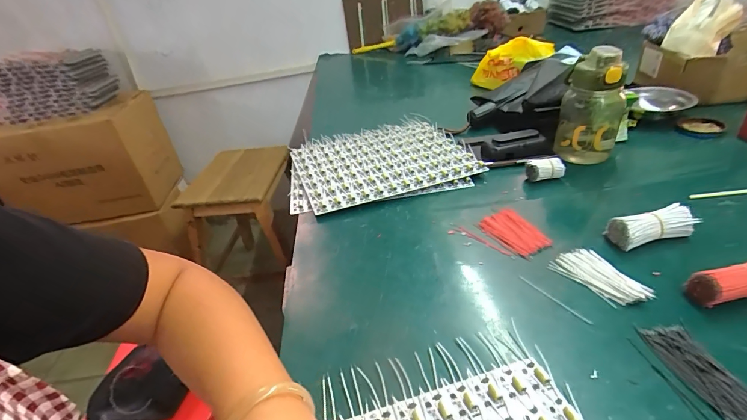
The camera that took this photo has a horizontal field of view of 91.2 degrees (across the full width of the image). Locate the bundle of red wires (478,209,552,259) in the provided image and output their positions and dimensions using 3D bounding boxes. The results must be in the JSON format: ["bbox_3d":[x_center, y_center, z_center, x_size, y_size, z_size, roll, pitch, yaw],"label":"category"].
[{"bbox_3d":[0.180,0.027,0.471,0.052,0.011,0.083,-24,38,-20],"label":"bundle of red wires"}]

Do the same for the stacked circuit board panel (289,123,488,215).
[{"bbox_3d":[0.005,-0.090,0.664,0.311,0.019,0.263,-12,35,-5],"label":"stacked circuit board panel"}]

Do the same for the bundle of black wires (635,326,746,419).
[{"bbox_3d":[0.269,0.133,0.303,0.039,0.009,0.090,-13,36,-6],"label":"bundle of black wires"}]

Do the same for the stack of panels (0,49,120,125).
[{"bbox_3d":[-1.067,-0.433,1.236,0.309,0.165,0.239,-9,35,-1],"label":"stack of panels"}]

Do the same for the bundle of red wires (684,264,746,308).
[{"bbox_3d":[0.355,0.070,0.353,0.084,0.034,0.028,-9,35,-1],"label":"bundle of red wires"}]

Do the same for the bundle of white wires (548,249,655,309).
[{"bbox_3d":[0.244,0.073,0.398,0.058,0.008,0.085,-20,37,-16],"label":"bundle of white wires"}]

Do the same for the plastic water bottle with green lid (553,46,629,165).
[{"bbox_3d":[0.348,-0.159,0.585,0.087,0.179,0.083,17,43,31],"label":"plastic water bottle with green lid"}]

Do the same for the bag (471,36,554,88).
[{"bbox_3d":[0.321,-0.356,0.893,0.212,0.089,0.047,-16,20,50],"label":"bag"}]

